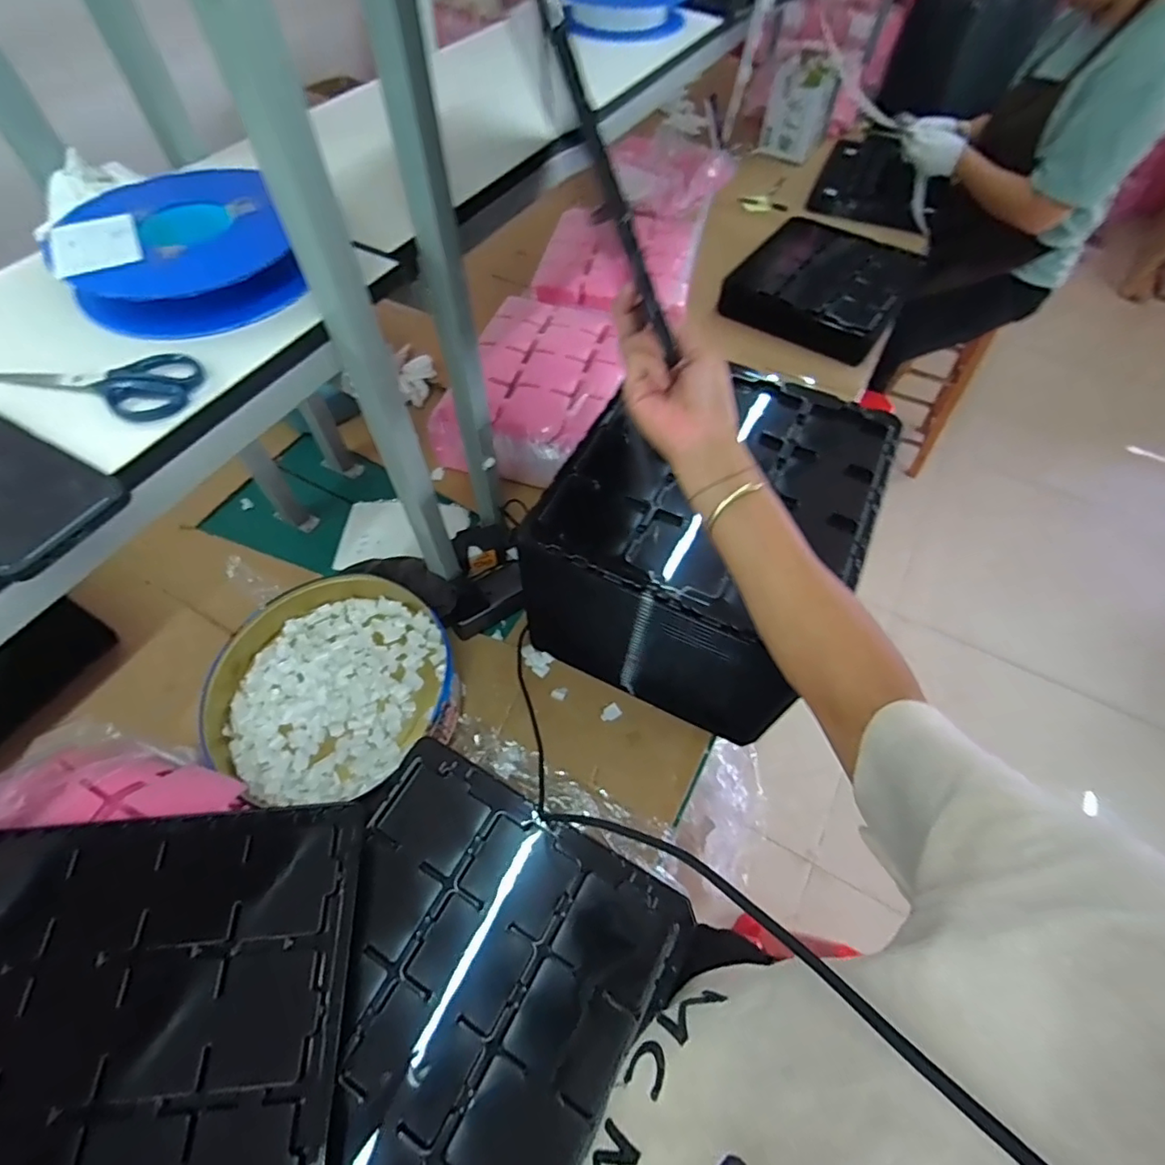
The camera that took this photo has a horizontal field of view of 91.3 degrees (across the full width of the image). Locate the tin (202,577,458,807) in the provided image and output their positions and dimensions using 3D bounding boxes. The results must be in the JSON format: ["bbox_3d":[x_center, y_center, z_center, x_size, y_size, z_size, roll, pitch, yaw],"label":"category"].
[{"bbox_3d":[-0.327,0.128,0.742,0.294,0.069,0.280,0,57,0],"label":"tin"}]

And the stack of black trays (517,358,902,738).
[{"bbox_3d":[0.151,-0.040,0.751,0.333,0.287,0.332,24,60,14],"label":"stack of black trays"}]

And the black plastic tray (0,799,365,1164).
[{"bbox_3d":[-0.395,0.385,0.491,0.374,0.034,0.341,-4,58,-3],"label":"black plastic tray"}]

